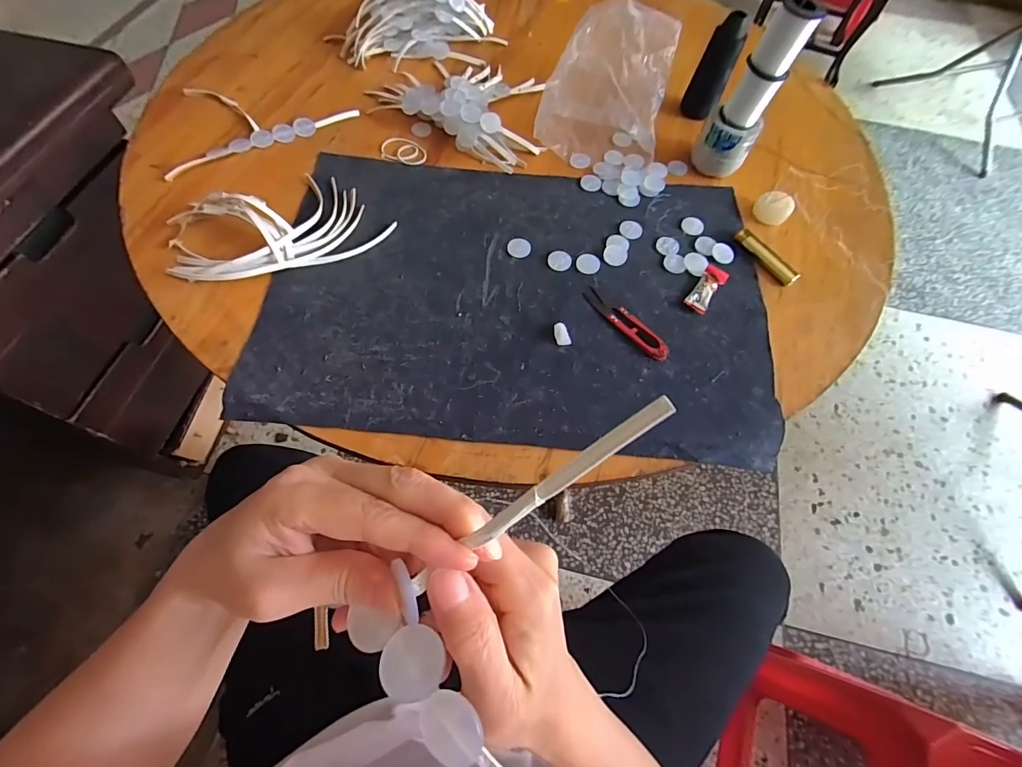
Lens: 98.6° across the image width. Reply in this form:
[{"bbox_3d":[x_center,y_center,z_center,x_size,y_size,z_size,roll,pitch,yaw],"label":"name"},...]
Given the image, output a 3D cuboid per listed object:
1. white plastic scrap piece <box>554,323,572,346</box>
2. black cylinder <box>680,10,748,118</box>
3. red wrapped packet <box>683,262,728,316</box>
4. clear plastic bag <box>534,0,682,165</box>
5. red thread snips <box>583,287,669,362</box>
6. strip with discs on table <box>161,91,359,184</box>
[{"bbox_3d":[0.050,-0.049,0.434,0.015,0.007,0.025,-12,65,-8],"label":"white plastic scrap piece"},{"bbox_3d":[0.259,-0.402,0.568,0.045,0.110,0.038,21,65,7],"label":"black cylinder"},{"bbox_3d":[0.209,-0.101,0.469,0.025,0.007,0.064,34,67,14],"label":"red wrapped packet"},{"bbox_3d":[0.126,-0.385,0.563,0.145,0.080,0.207,14,64,4],"label":"clear plastic bag"},{"bbox_3d":[0.116,-0.062,0.442,0.024,0.011,0.104,-33,70,-17],"label":"red thread snips"},{"bbox_3d":[-0.332,-0.341,0.554,0.229,0.008,0.153,-32,69,-17],"label":"strip with discs on table"}]

